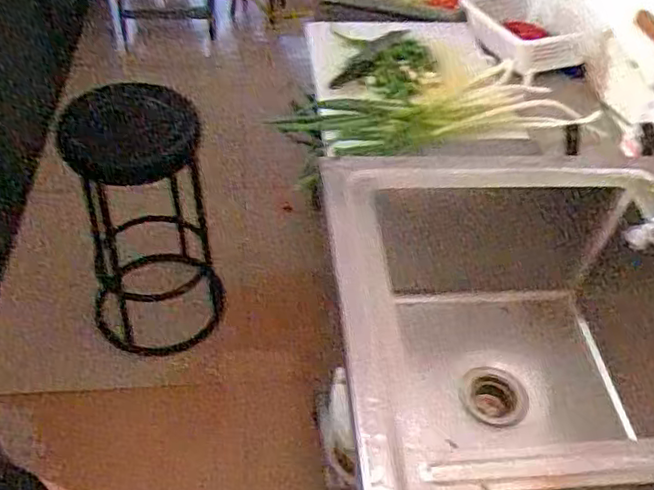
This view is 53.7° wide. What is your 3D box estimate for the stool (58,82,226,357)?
[{"bbox_3d":[-0.472,-0.045,1.681,0.327,0.628,0.344,-12,50,-16],"label":"stool"}]

